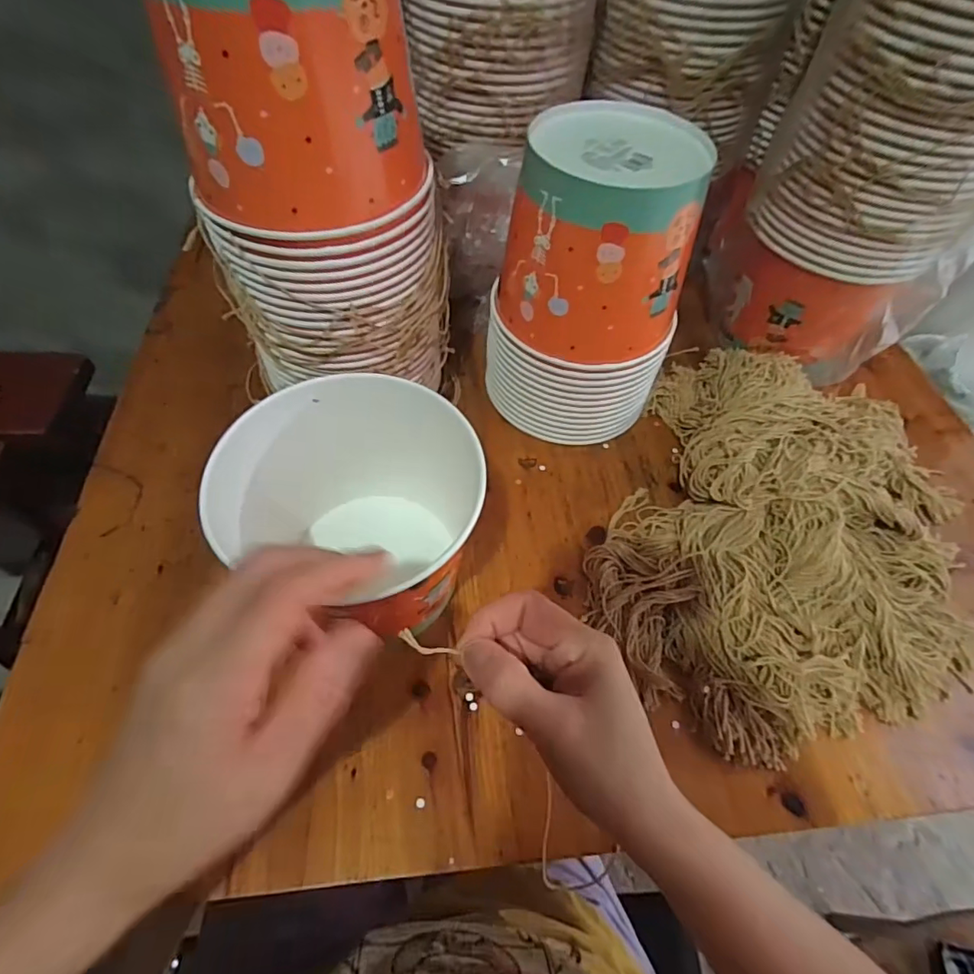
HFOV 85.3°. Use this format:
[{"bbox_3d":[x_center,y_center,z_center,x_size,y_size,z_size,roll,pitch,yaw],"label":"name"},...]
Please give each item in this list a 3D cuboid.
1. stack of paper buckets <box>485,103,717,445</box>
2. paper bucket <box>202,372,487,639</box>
[{"bbox_3d":[0.086,-0.158,0.446,0.141,0.228,0.137,38,61,20],"label":"stack of paper buckets"},{"bbox_3d":[-0.083,0.020,0.368,0.161,0.126,0.145,24,57,12],"label":"paper bucket"}]

